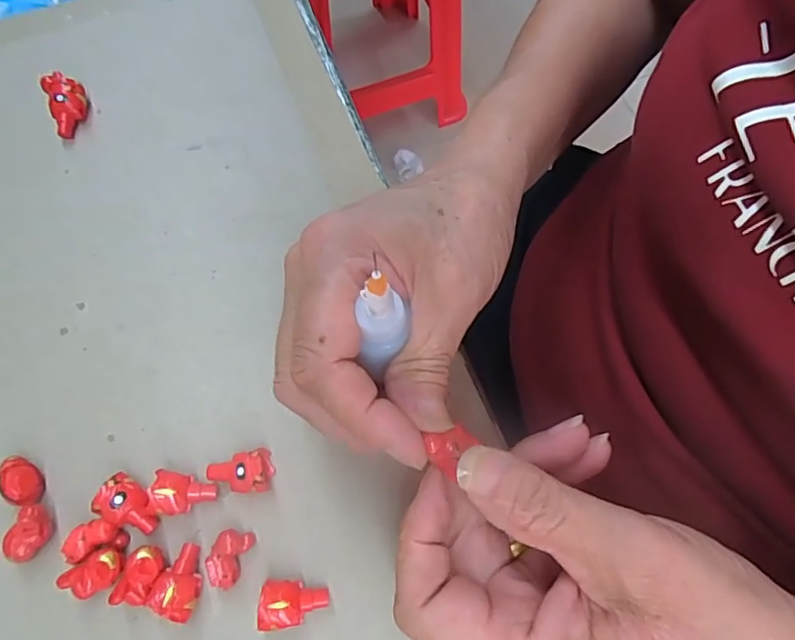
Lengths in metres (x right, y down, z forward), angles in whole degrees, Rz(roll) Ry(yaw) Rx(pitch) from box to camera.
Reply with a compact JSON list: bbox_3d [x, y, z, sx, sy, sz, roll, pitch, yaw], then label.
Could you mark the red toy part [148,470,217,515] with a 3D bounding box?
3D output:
[{"bbox_3d":[-0.084,0.069,0.211,0.022,0.013,0.015,10,69,3],"label":"red toy part"}]

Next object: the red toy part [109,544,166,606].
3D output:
[{"bbox_3d":[-0.096,0.096,0.202,0.015,0.012,0.020,5,69,1],"label":"red toy part"}]

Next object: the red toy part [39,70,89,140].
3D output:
[{"bbox_3d":[-0.172,-0.113,0.278,0.019,0.016,0.032,-22,71,-9],"label":"red toy part"}]

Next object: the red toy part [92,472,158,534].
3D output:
[{"bbox_3d":[-0.105,0.074,0.209,0.025,0.012,0.016,36,73,12],"label":"red toy part"}]

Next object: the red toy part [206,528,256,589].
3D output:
[{"bbox_3d":[-0.065,0.091,0.205,0.014,0.012,0.019,9,69,2],"label":"red toy part"}]

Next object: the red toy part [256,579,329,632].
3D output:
[{"bbox_3d":[-0.039,0.106,0.199,0.024,0.014,0.016,5,69,1],"label":"red toy part"}]

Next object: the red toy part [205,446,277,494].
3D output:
[{"bbox_3d":[-0.063,0.062,0.215,0.029,0.013,0.017,-8,69,-4],"label":"red toy part"}]

